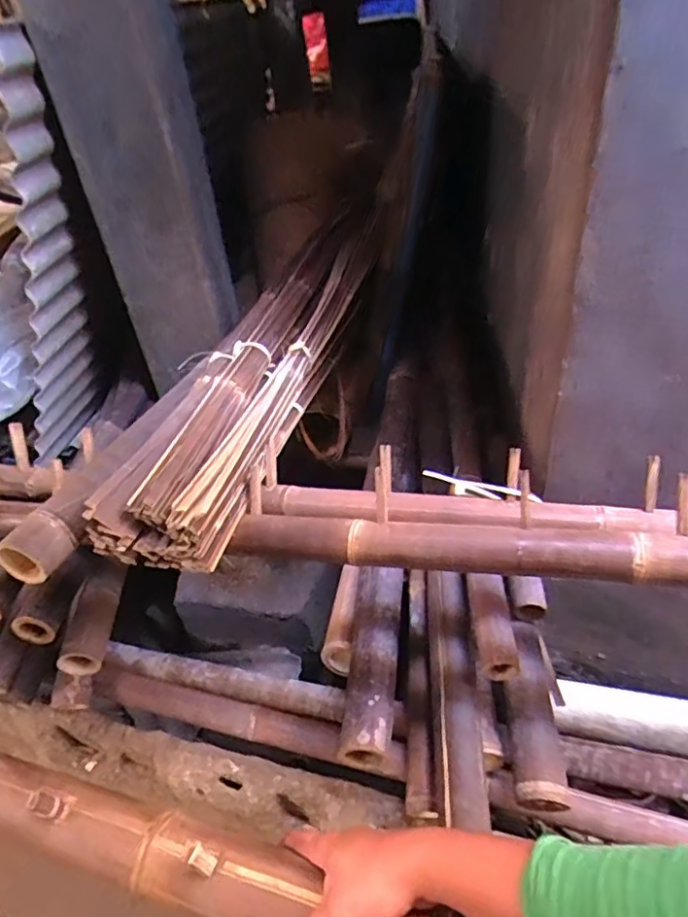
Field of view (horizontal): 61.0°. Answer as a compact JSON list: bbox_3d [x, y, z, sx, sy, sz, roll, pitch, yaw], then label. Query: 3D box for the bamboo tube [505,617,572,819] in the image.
[{"bbox_3d":[0.329,0.441,1.011,0.093,0.097,0.293,0,53,8],"label":"bamboo tube"}]

